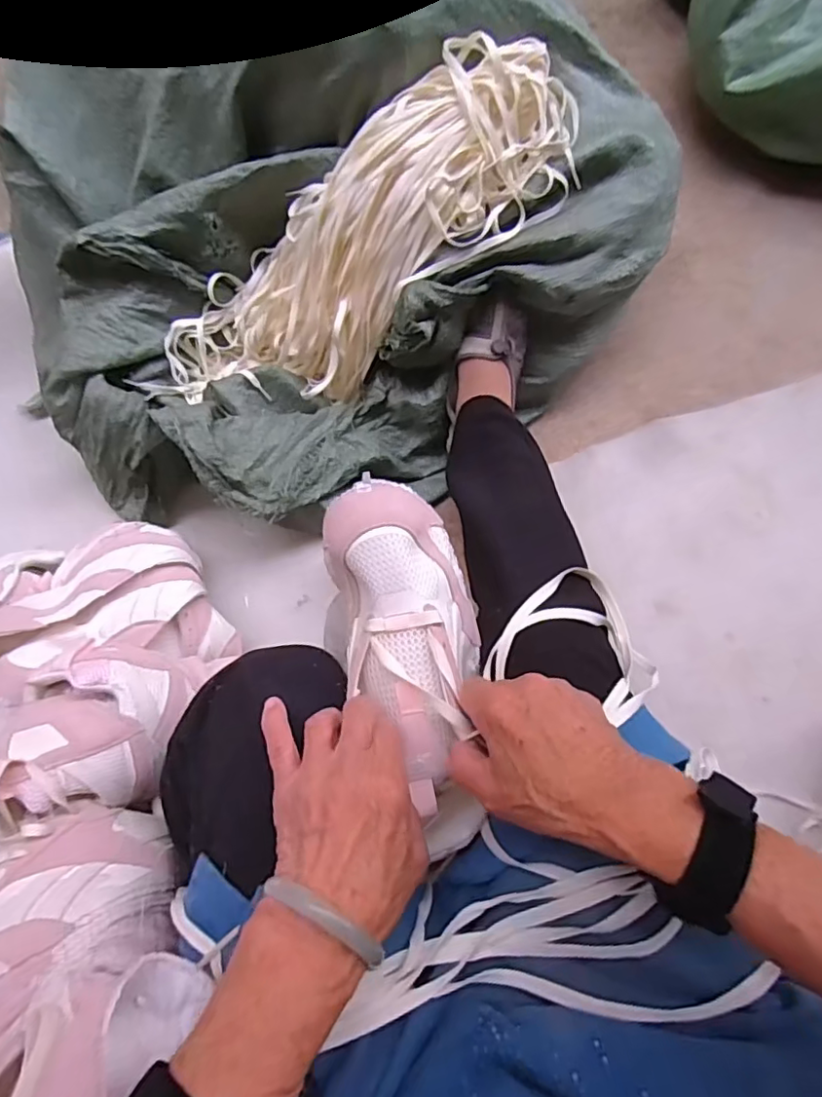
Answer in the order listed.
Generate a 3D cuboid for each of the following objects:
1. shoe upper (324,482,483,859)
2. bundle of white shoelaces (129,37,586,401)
[{"bbox_3d":[0.006,0.074,0.388,0.088,0.066,0.236,-13,84,-3],"label":"shoe upper"},{"bbox_3d":[-0.063,-0.327,0.665,0.541,0.119,0.187,-30,73,21],"label":"bundle of white shoelaces"}]

